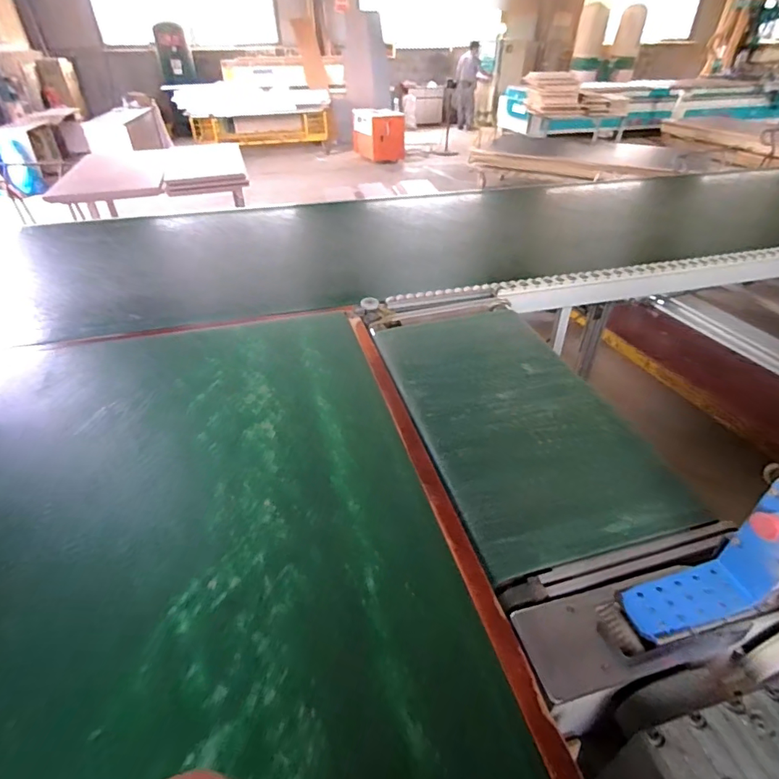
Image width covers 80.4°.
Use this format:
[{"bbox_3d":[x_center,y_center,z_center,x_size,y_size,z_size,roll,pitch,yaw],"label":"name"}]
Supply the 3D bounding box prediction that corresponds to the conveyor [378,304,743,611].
[{"bbox_3d":[0.296,0.054,1.151,0.471,0.063,0.898,-9,35,-13],"label":"conveyor"}]

